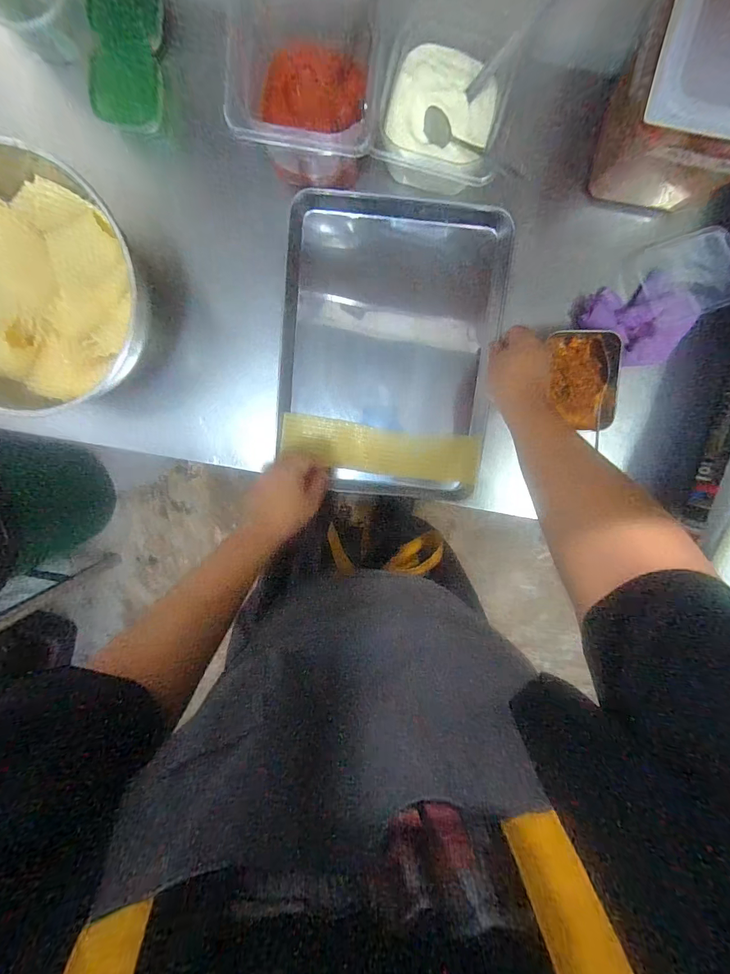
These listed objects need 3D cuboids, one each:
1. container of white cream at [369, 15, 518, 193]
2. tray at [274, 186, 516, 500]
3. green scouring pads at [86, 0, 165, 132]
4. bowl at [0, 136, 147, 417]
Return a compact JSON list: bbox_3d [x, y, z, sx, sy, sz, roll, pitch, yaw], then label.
[{"bbox_3d":[0.093,-0.452,0.484,0.144,0.074,0.154,14,99,-1],"label":"container of white cream"},{"bbox_3d":[0.035,-0.191,0.574,0.296,0.041,0.405,6,99,1],"label":"tray"},{"bbox_3d":[-0.304,-0.557,0.496,0.087,0.039,0.167,17,112,-1],"label":"green scouring pads"},{"bbox_3d":[-0.437,-0.263,0.534,0.313,0.110,0.320,0,99,2],"label":"bowl"}]

